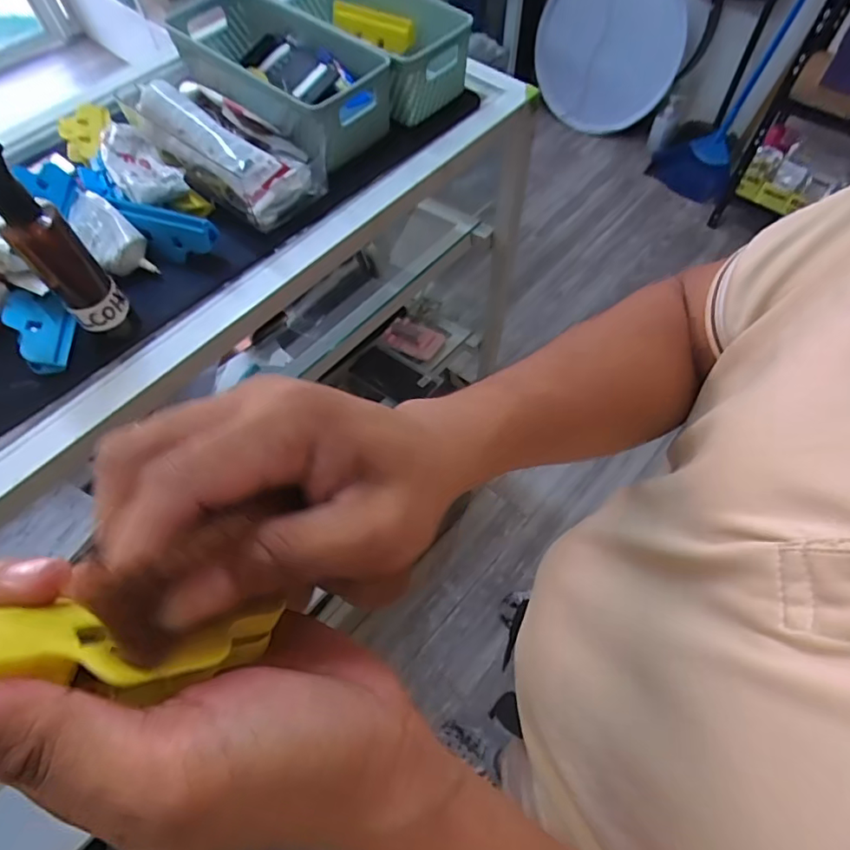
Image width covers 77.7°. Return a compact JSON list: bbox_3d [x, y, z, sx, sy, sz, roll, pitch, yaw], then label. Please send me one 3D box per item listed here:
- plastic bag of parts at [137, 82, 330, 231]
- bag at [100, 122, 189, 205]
[{"bbox_3d":[-0.174,-0.254,0.476,0.156,0.068,0.089,33,67,17],"label":"plastic bag of parts"},{"bbox_3d":[-0.251,-0.229,0.462,0.050,0.027,0.087,-34,66,-16],"label":"bag"}]

